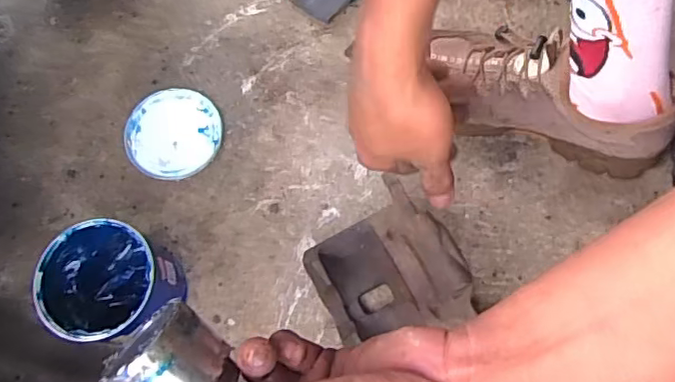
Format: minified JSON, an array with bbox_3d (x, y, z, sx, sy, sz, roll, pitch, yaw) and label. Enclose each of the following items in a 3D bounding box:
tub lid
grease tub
[{"bbox_3d":[-0.176,-0.062,0.627,0.101,0.005,0.101,-1,72,2],"label":"tub lid"},{"bbox_3d":[-0.203,0.088,0.532,0.098,0.094,0.099,-1,72,2],"label":"grease tub"}]

